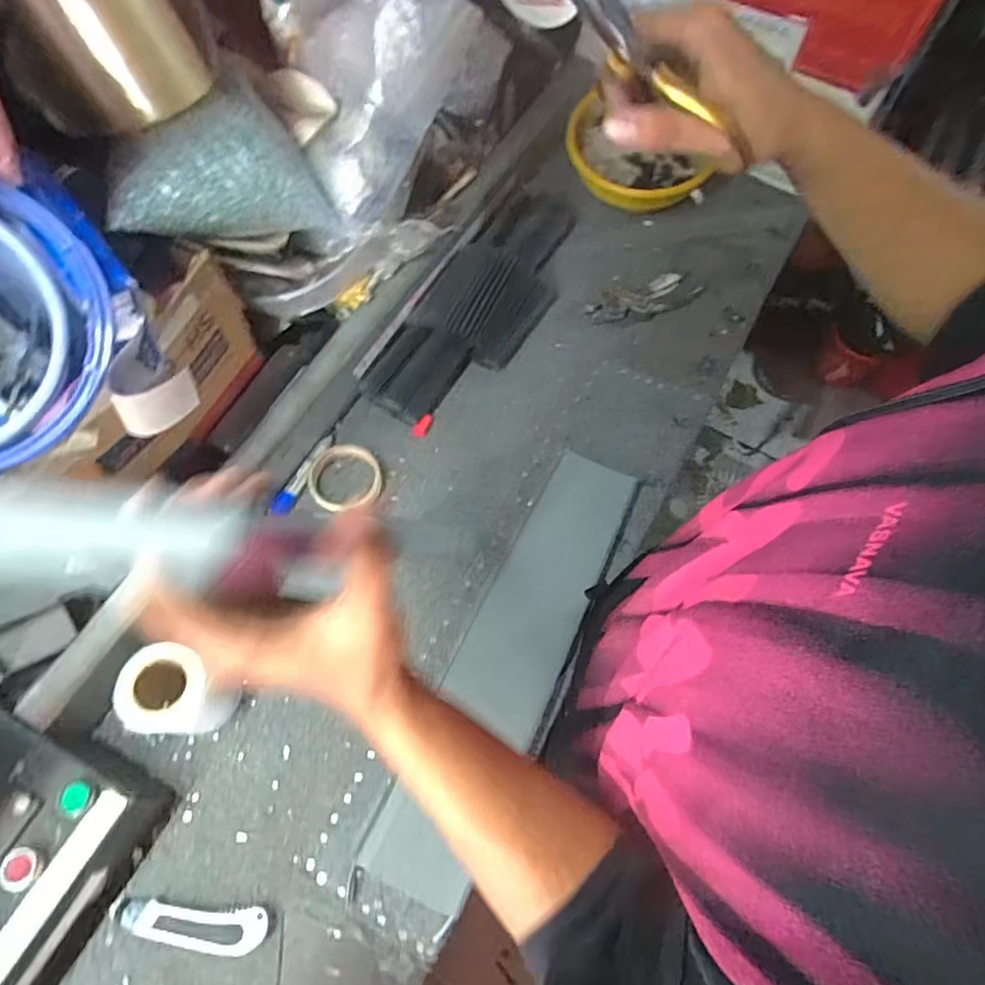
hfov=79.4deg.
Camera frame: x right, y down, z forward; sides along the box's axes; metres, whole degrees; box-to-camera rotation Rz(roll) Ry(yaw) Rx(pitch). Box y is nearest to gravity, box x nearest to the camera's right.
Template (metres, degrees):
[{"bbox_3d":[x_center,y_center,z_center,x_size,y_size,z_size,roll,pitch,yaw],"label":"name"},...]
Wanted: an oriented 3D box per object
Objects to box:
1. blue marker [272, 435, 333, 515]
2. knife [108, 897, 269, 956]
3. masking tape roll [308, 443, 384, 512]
[{"bbox_3d":[-0.234,-0.023,0.732,0.022,0.024,0.112,24,67,9],"label":"blue marker"},{"bbox_3d":[-0.282,0.401,0.549,0.144,0.010,0.036,5,66,1],"label":"knife"},{"bbox_3d":[-0.184,-0.021,0.741,0.090,0.022,0.082,0,66,-1],"label":"masking tape roll"}]

